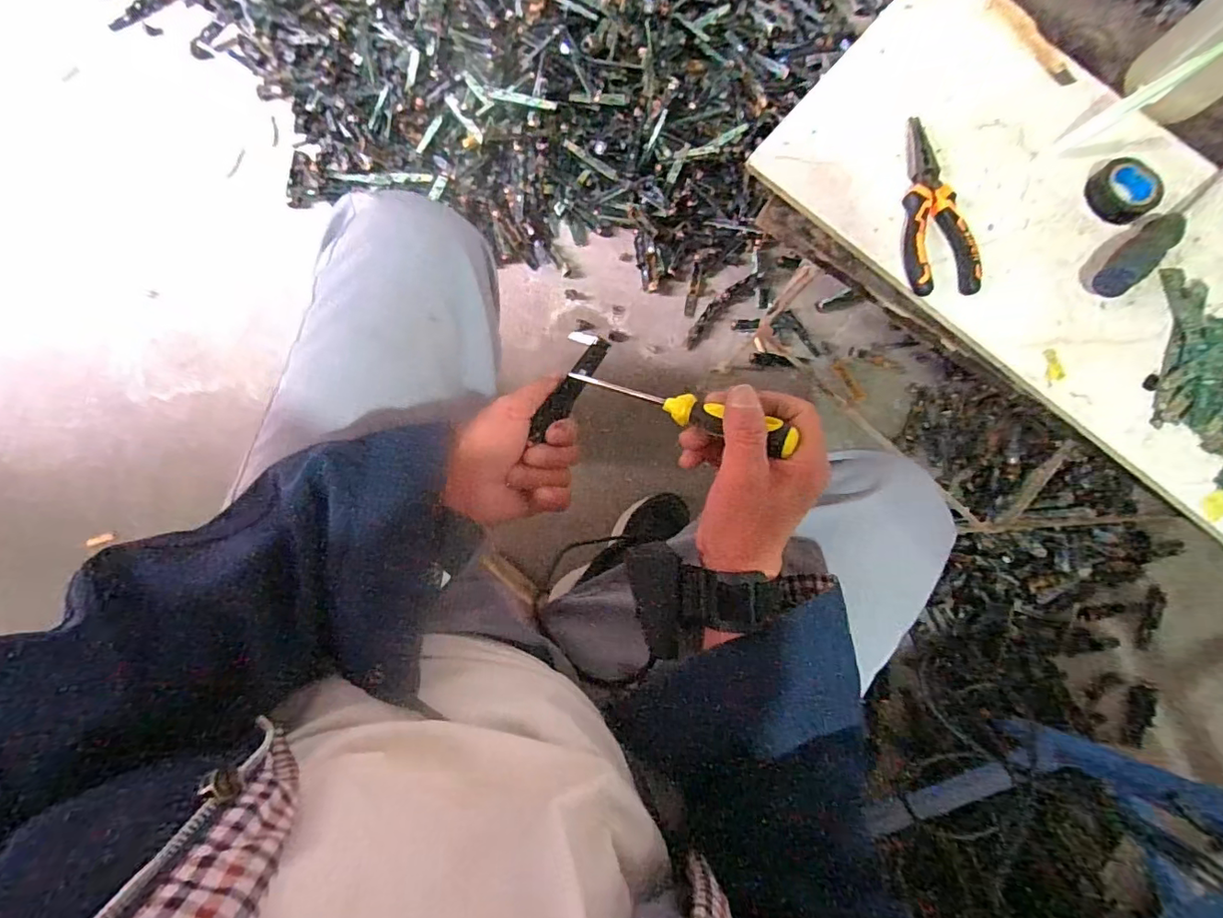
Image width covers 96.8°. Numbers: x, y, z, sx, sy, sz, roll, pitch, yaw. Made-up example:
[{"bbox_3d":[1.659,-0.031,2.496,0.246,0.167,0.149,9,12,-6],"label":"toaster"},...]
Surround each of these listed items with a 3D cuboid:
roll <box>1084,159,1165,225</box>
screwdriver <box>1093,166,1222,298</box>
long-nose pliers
[{"bbox_3d":[0.454,-0.239,0.482,0.060,0.022,0.056,1,79,-6],"label":"roll"},{"bbox_3d":[0.500,-0.218,0.479,0.241,0.028,0.024,-41,86,-12],"label":"screwdriver"},{"bbox_3d":[0.270,-0.214,0.459,0.053,0.021,0.156,-4,79,-7],"label":"long-nose pliers"}]

